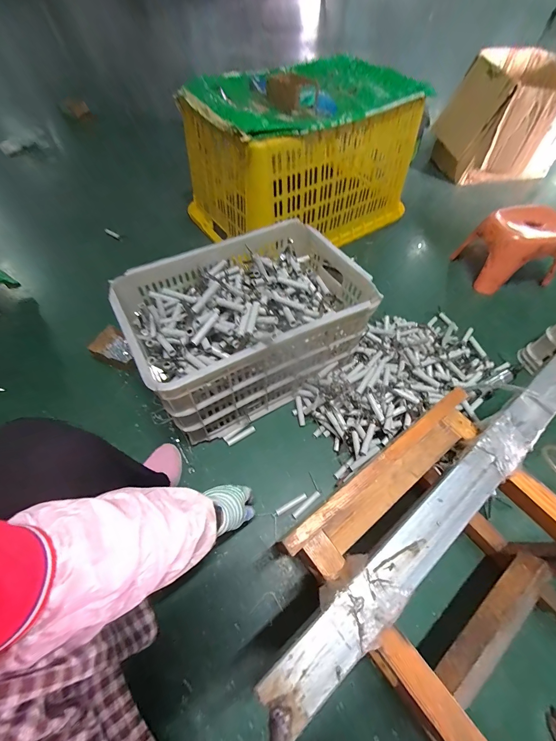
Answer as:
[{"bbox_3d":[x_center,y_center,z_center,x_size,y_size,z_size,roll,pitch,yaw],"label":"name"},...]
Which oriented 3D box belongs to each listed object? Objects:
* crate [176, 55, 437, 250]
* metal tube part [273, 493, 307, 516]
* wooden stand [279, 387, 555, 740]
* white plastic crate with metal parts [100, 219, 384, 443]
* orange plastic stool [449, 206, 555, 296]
[{"bbox_3d":[0.076,-0.831,1.195,0.809,0.436,0.591,-28,62,-17],"label":"crate"},{"bbox_3d":[0.027,0.303,0.685,0.083,0.008,0.013,-25,61,-15],"label":"metal tube part"},{"bbox_3d":[0.279,0.327,0.505,0.359,0.292,0.397,-37,65,-21],"label":"wooden stand"},{"bbox_3d":[-0.071,-0.118,0.782,0.522,0.295,0.358,-27,62,-16],"label":"white plastic crate with metal parts"},{"bbox_3d":[0.852,-0.433,1.090,0.303,0.199,0.222,-6,58,-4],"label":"orange plastic stool"}]

